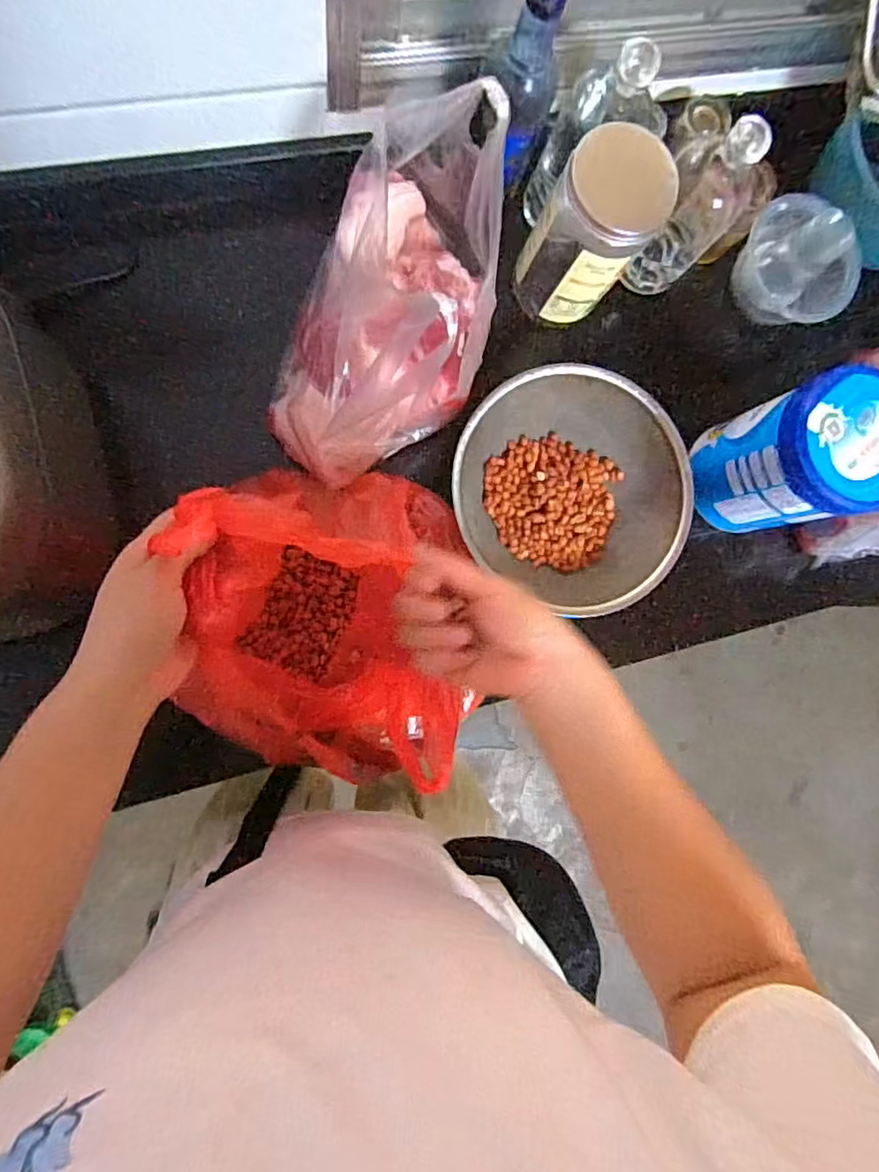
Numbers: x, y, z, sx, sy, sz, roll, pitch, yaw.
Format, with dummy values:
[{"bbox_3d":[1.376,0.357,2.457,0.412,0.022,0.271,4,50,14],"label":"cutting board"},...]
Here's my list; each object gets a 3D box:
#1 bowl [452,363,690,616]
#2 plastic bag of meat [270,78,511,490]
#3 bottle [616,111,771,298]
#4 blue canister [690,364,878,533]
[{"bbox_3d":[0.135,-0.104,0.616,0.245,0.063,0.237,29,83,-6],"label":"bowl"},{"bbox_3d":[-0.034,-0.241,0.486,0.161,0.228,0.287,21,84,-7],"label":"plastic bag of meat"},{"bbox_3d":[0.258,-0.370,0.597,0.062,0.184,0.075,45,82,-4],"label":"bottle"},{"bbox_3d":[0.355,-0.126,0.599,0.122,0.158,0.125,-24,91,-9],"label":"blue canister"}]

